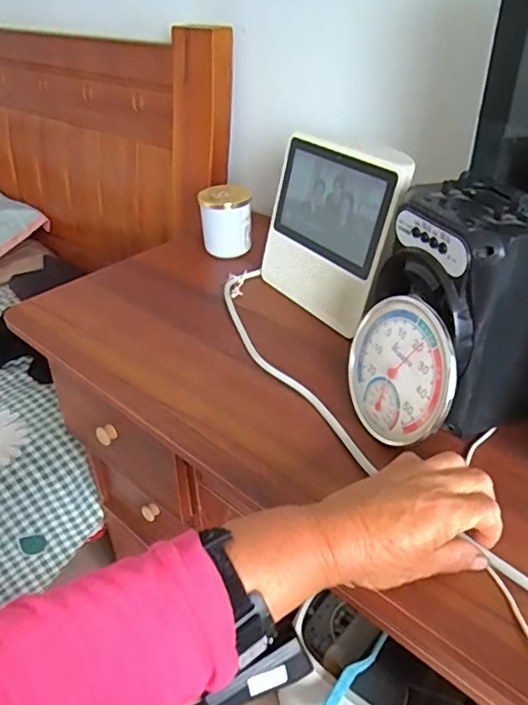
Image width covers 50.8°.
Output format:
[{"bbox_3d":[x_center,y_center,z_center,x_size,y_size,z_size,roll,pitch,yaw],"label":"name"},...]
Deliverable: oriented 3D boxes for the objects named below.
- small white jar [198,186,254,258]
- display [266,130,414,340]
[{"bbox_3d":[-0.053,-0.184,0.782,0.067,0.077,0.064,-1,35,0],"label":"small white jar"},{"bbox_3d":[0.070,-0.138,0.629,0.072,0.176,0.188,-17,38,-22],"label":"display"}]

